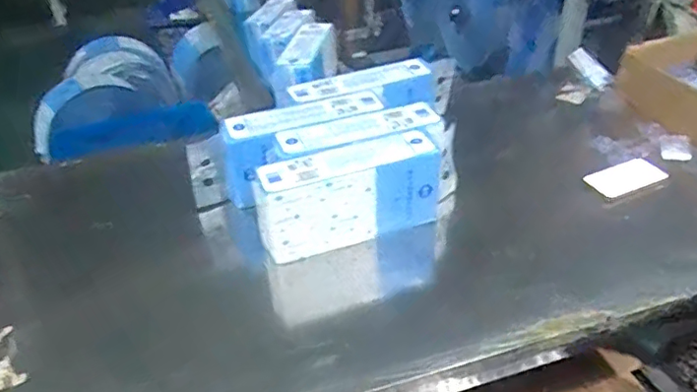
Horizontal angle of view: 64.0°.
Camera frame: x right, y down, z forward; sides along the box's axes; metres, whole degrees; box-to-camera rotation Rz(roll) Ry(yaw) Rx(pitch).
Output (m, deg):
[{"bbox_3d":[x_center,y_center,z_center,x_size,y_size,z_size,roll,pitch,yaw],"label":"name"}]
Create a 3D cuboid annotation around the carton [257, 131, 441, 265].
[{"bbox_3d":[-0.002,-0.005,0.979,0.317,0.158,0.090,-15,39,-14],"label":"carton"}]

